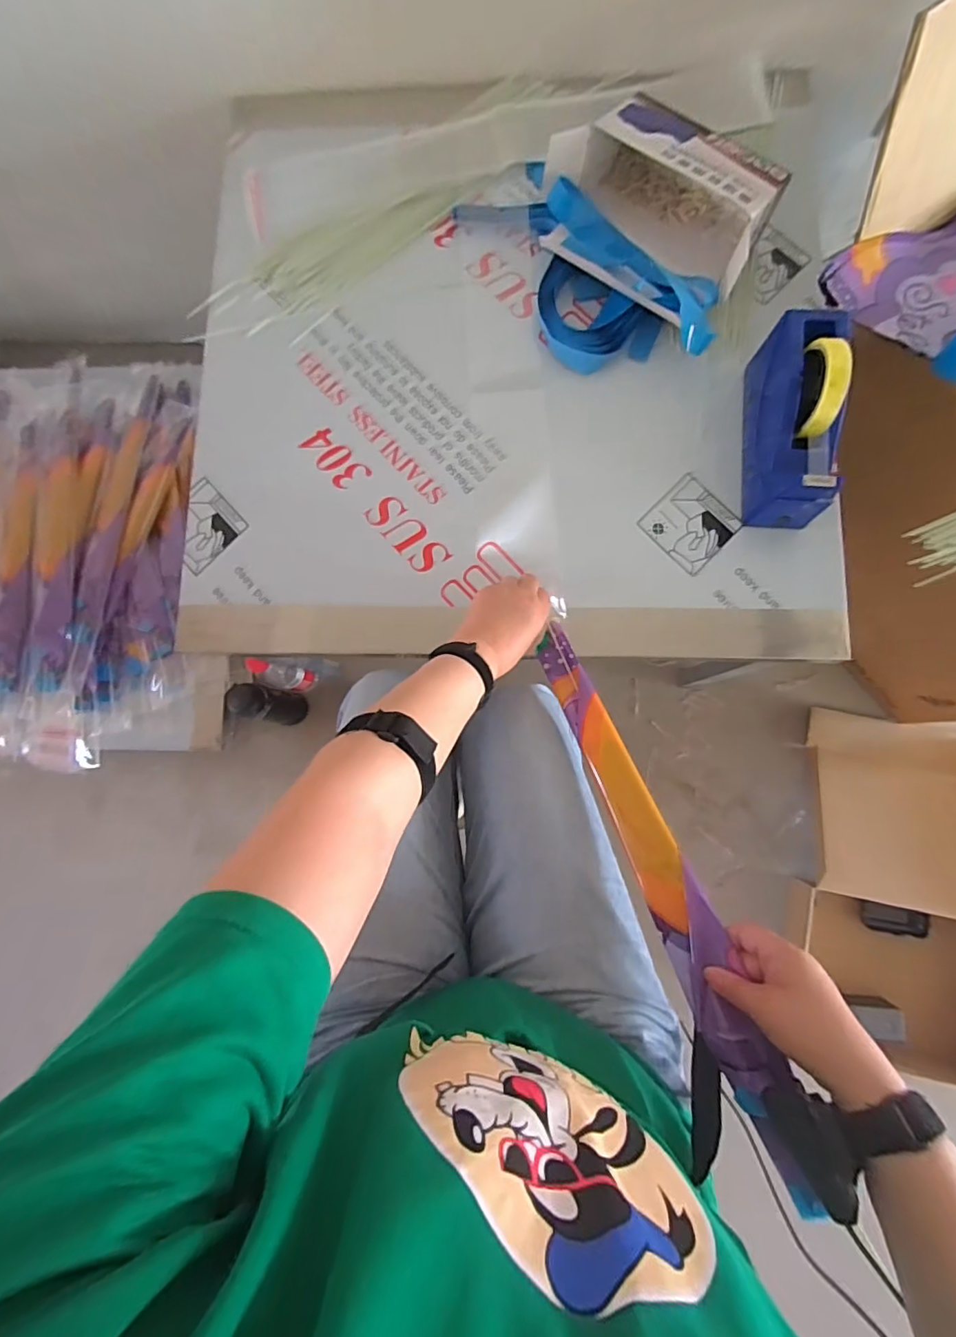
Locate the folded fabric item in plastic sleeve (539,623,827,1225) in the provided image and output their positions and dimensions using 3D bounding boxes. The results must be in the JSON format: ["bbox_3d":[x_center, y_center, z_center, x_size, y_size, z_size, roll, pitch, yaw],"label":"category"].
[{"bbox_3d":[0.166,0.174,0.489,0.049,0.026,0.496,-20,65,0],"label":"folded fabric item in plastic sleeve"}]

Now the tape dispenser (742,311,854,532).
[{"bbox_3d":[0.339,-0.265,0.559,0.068,0.119,0.201,3,84,4],"label":"tape dispenser"}]

